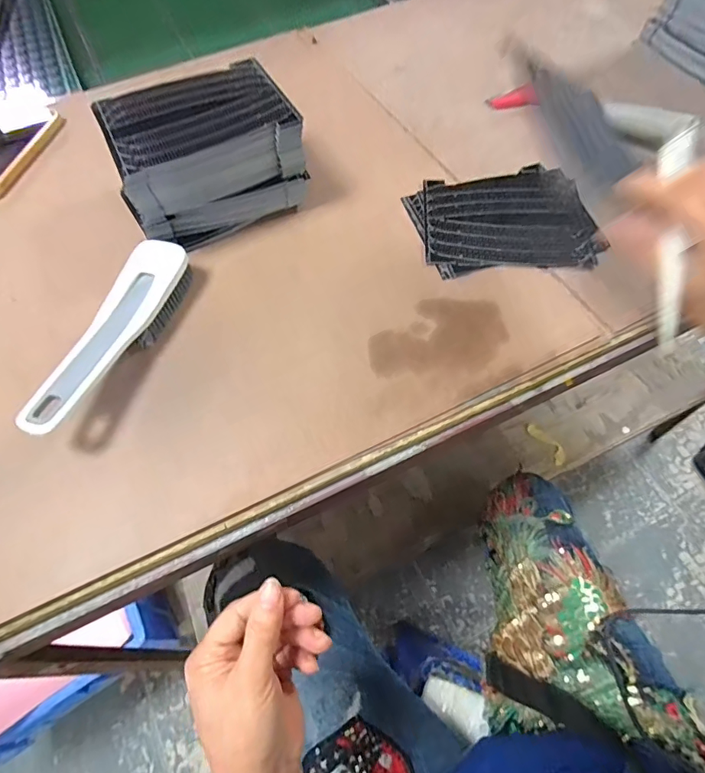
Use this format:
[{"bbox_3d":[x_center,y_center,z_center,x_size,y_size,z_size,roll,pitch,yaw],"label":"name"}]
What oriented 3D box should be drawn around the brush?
[{"bbox_3d":[-0.200,-0.044,0.381,0.049,0.046,0.192,17,62,12],"label":"brush"}]

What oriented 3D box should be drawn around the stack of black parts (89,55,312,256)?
[{"bbox_3d":[-0.141,-0.223,0.451,0.163,0.101,0.112,-26,62,-12],"label":"stack of black parts"}]

